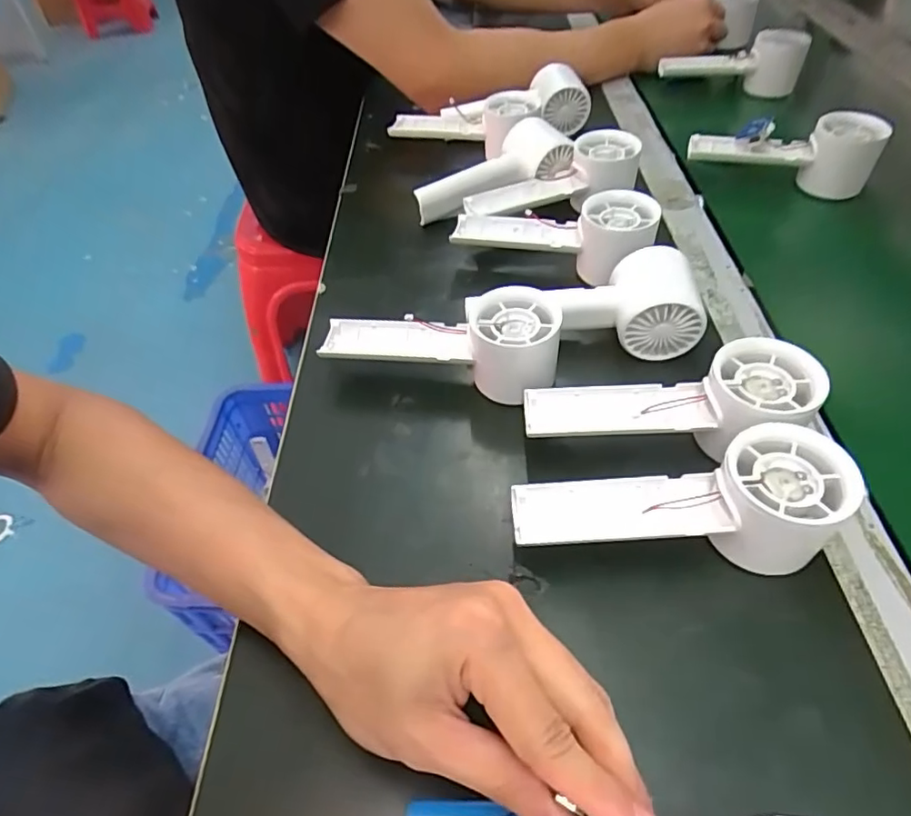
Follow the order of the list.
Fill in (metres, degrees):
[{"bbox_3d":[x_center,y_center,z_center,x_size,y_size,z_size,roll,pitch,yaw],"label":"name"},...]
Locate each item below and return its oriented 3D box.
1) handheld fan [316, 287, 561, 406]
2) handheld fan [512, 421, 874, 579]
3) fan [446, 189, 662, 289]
[{"bbox_3d":[-0.007,-0.040,0.387,0.161,0.054,0.061,4,48,22],"label":"handheld fan"},{"bbox_3d":[0.109,0.047,0.293,0.158,0.056,0.053,2,48,5],"label":"handheld fan"},{"bbox_3d":[0.076,-0.130,0.451,0.158,0.051,0.069,8,49,25],"label":"fan"}]

